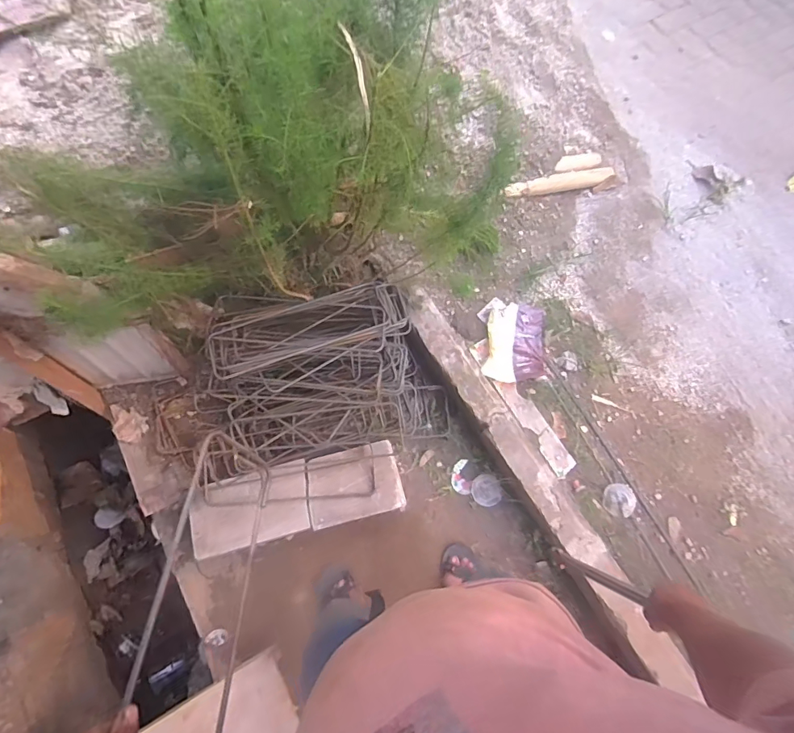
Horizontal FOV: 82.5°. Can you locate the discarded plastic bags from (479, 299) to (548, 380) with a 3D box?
[{"bbox_3d":[0.381,-0.078,1.506,0.219,0.068,0.273,2,70,3],"label":"discarded plastic bags"}]

